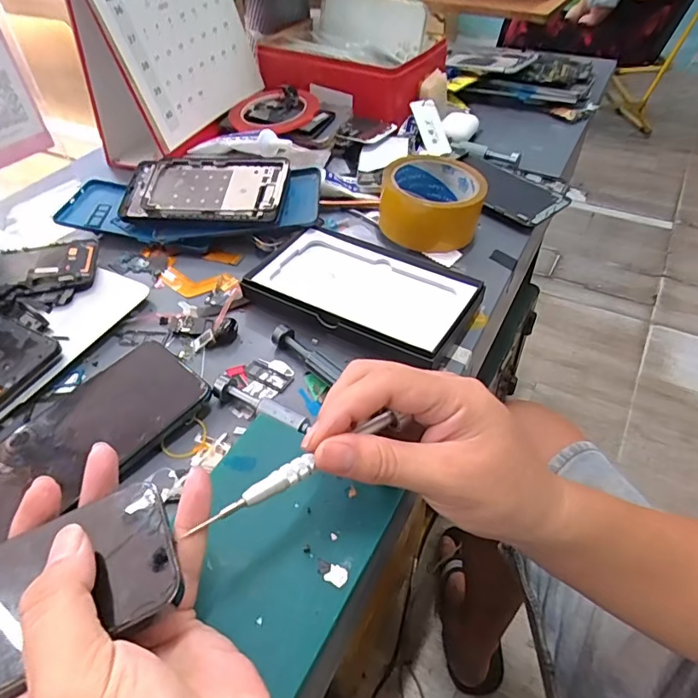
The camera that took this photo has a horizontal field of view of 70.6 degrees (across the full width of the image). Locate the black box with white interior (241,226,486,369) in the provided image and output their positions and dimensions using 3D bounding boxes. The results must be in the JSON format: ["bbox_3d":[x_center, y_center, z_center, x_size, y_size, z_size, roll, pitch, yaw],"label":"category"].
[{"bbox_3d":[0.004,-0.048,0.407,0.184,0.028,0.103,22,51,21],"label":"black box with white interior"}]

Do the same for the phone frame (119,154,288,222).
[{"bbox_3d":[-0.142,-0.158,0.481,0.164,0.009,0.079,3,64,10],"label":"phone frame"}]

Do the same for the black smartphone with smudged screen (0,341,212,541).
[{"bbox_3d":[-0.171,0.054,0.321,0.076,0.011,0.152,32,55,28],"label":"black smartphone with smudged screen"}]

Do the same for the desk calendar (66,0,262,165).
[{"bbox_3d":[-0.208,-0.373,0.588,0.117,0.191,0.247,16,49,17],"label":"desk calendar"}]

